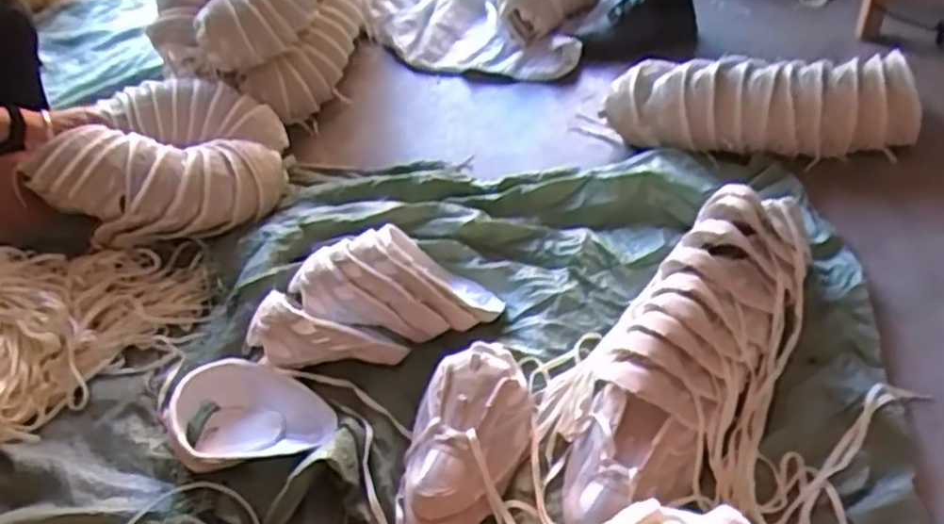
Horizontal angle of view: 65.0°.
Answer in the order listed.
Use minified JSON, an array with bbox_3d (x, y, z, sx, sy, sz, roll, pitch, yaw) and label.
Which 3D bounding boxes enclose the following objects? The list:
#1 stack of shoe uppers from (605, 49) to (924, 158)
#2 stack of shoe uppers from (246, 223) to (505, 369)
[{"bbox_3d":[0.493,-0.267,1.271,0.506,0.142,0.097,3,47,11],"label":"stack of shoe uppers"},{"bbox_3d":[-0.146,0.047,1.059,0.337,0.107,0.168,-24,49,-15],"label":"stack of shoe uppers"}]

